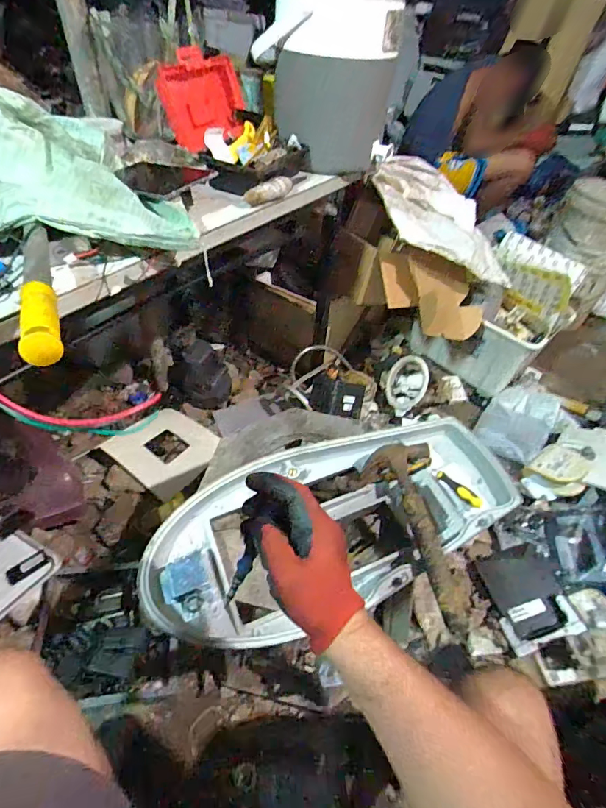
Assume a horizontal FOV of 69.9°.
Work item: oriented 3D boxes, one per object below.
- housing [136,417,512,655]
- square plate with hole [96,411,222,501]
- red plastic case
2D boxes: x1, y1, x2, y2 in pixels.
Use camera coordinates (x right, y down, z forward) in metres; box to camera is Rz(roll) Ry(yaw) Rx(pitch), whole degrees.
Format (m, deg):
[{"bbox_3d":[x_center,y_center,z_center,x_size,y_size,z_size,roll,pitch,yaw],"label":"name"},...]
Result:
[{"bbox_3d":[0.048,0.183,0.718,0.610,0.070,0.267,-17,49,-19],"label":"housing"},{"bbox_3d":[-0.382,0.126,1.221,0.255,0.053,0.240,30,51,23],"label":"square plate with hole"},{"bbox_3d":[-0.184,-0.582,0.821,0.030,0.148,0.198,16,46,32],"label":"red plastic case"}]

